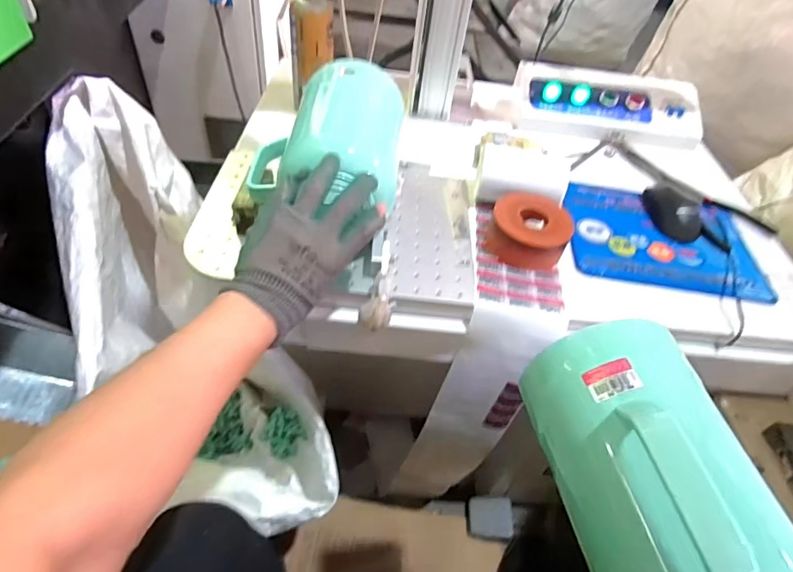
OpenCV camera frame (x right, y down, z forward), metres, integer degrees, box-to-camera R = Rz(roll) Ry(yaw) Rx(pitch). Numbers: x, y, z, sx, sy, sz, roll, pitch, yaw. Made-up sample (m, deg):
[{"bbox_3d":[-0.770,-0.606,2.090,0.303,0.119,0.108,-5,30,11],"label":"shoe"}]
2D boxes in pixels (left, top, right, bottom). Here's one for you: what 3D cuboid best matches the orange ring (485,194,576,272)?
[{"bbox_3d":[0.167,-0.069,0.603,0.095,0.052,0.095,19,48,10],"label":"orange ring"}]

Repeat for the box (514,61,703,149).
[{"bbox_3d":[0.369,-0.319,0.839,0.321,0.067,0.128,6,47,-2],"label":"box"}]

